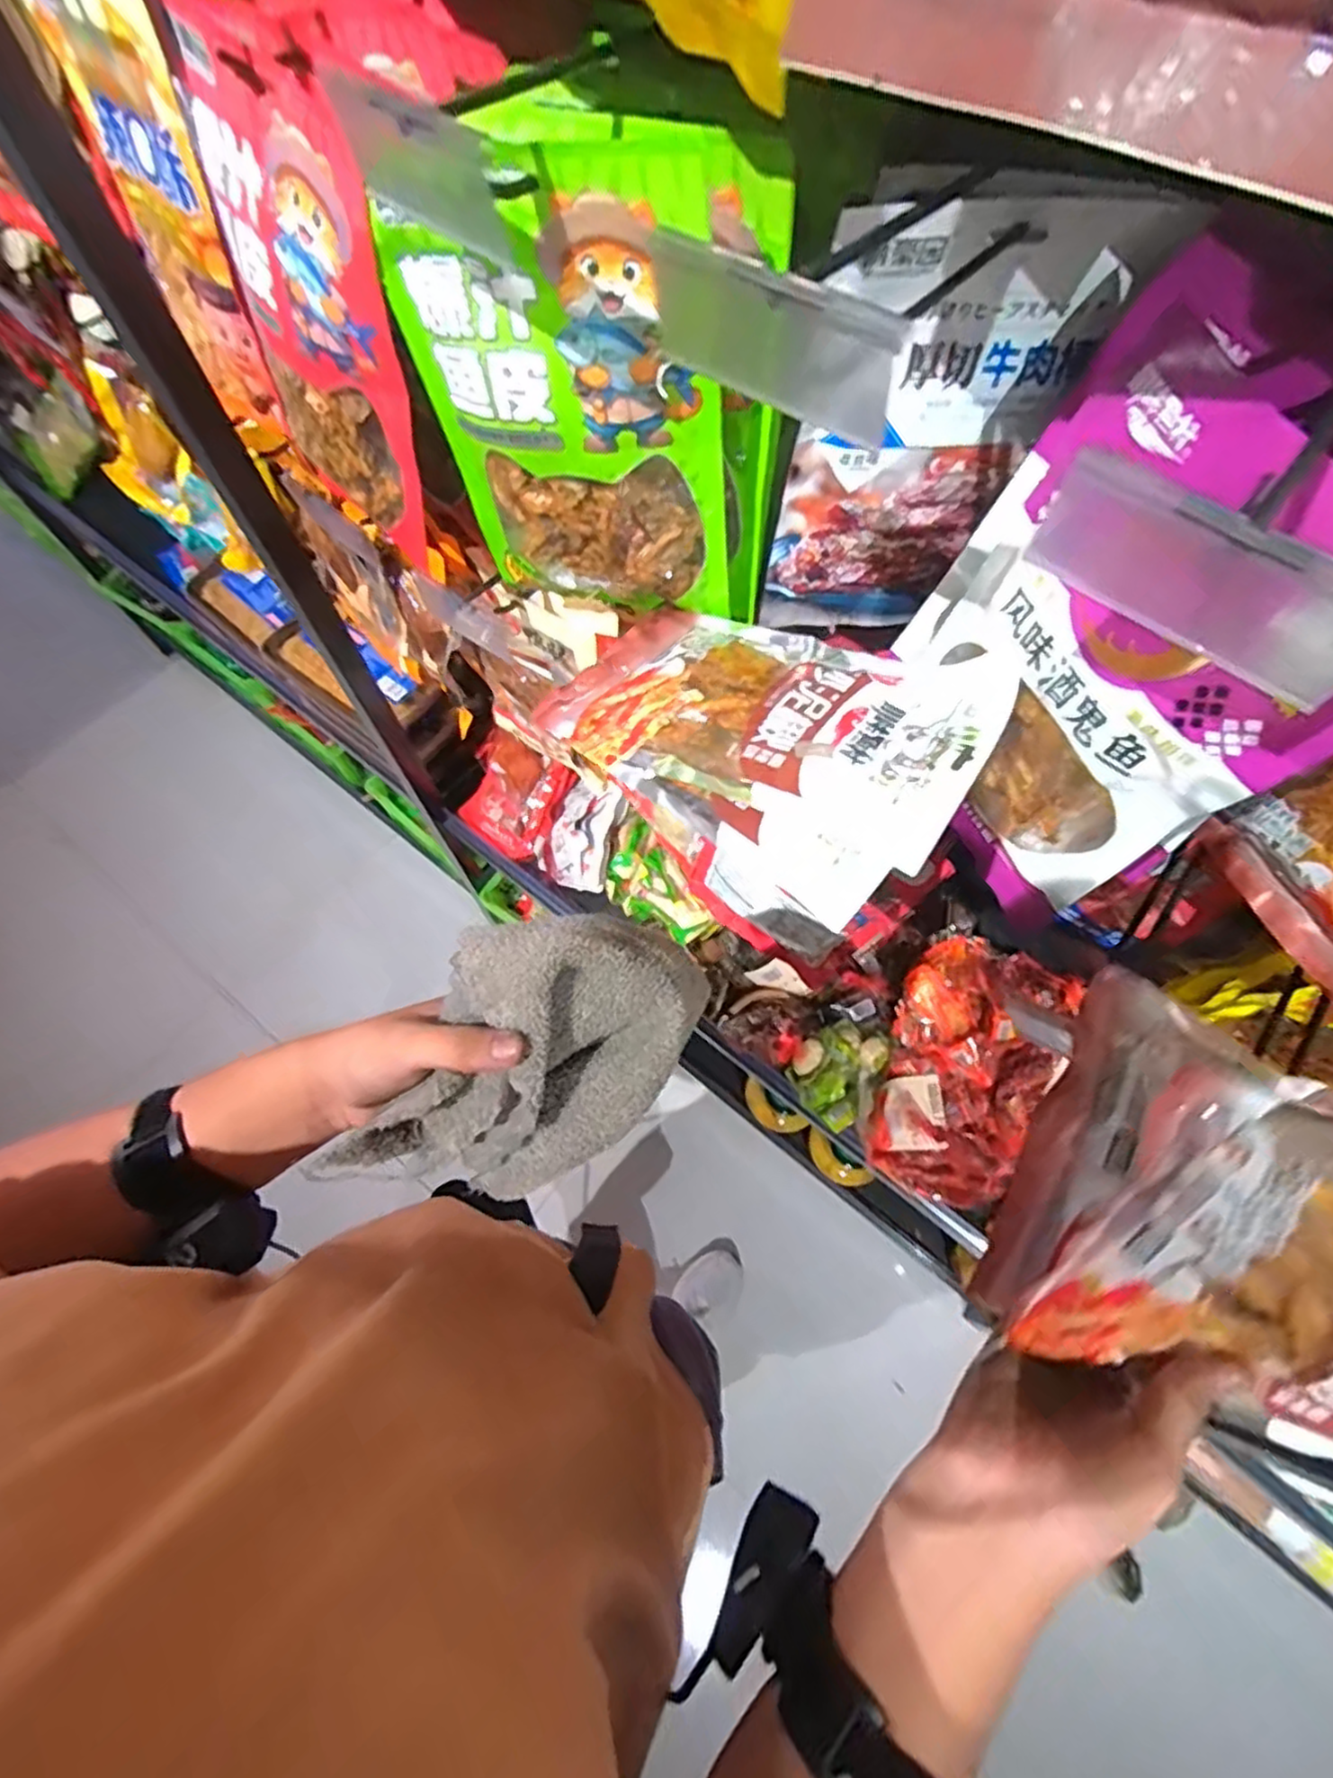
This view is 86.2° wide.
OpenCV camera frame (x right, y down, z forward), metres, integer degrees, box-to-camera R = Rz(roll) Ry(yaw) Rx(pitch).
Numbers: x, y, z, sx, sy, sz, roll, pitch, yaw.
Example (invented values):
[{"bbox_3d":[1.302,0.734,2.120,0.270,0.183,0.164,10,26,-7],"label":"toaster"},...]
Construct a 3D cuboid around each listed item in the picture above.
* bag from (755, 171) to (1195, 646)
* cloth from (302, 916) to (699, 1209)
[{"bbox_3d":[0.160,-0.265,0.441,0.163,0.256,0.023,-3,68,-2],"label":"bag"},{"bbox_3d":[-0.067,0.086,0.360,0.125,0.066,0.179,25,70,9],"label":"cloth"}]

